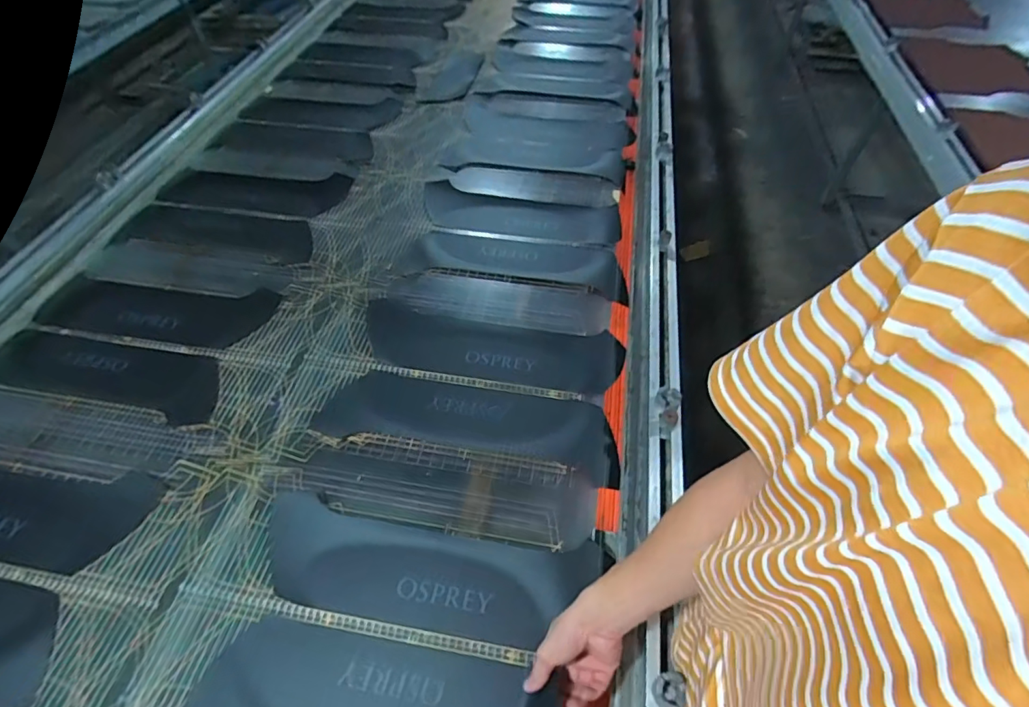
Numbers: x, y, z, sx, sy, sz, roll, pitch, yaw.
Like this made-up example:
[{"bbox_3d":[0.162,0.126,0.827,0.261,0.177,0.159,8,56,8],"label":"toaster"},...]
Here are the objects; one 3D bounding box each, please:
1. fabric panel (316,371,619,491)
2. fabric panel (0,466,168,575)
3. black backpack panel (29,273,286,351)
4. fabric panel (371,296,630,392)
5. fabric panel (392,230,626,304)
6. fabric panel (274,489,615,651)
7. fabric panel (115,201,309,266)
[{"bbox_3d":[-0.073,0.109,0.838,0.483,0.011,0.135,9,51,8],"label":"fabric panel"},{"bbox_3d":[-0.770,0.222,0.747,0.457,0.013,0.142,5,50,7],"label":"fabric panel"},{"bbox_3d":[-0.714,-0.088,1.001,0.462,0.008,0.150,6,50,7],"label":"black backpack panel"},{"bbox_3d":[-0.051,-0.012,0.935,0.483,0.023,0.140,11,52,9],"label":"fabric panel"},{"bbox_3d":[-0.004,-0.209,1.062,0.470,0.030,0.147,7,50,8],"label":"fabric panel"},{"bbox_3d":[-0.118,0.294,0.689,0.459,0.015,0.140,8,56,6],"label":"fabric panel"},{"bbox_3d":[-0.678,-0.279,1.167,0.478,0.019,0.164,8,49,9],"label":"fabric panel"}]

